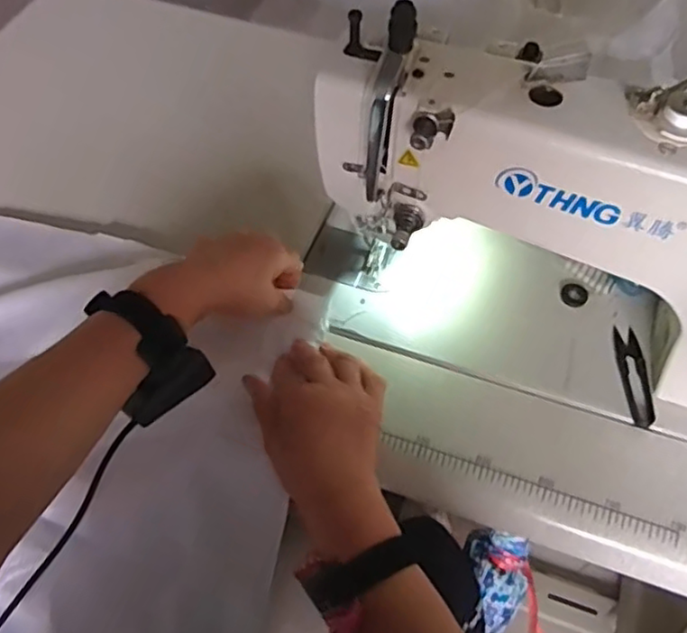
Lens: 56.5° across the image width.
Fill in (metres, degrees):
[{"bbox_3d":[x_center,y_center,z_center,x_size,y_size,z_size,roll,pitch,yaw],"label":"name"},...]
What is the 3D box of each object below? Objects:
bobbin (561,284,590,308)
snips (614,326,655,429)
[{"bbox_3d":[0.220,-0.020,0.610,0.025,0.009,0.023,0,57,0],"label":"bobbin"},{"bbox_3d":[0.254,0.051,0.562,0.022,0.008,0.098,5,57,3],"label":"snips"}]

